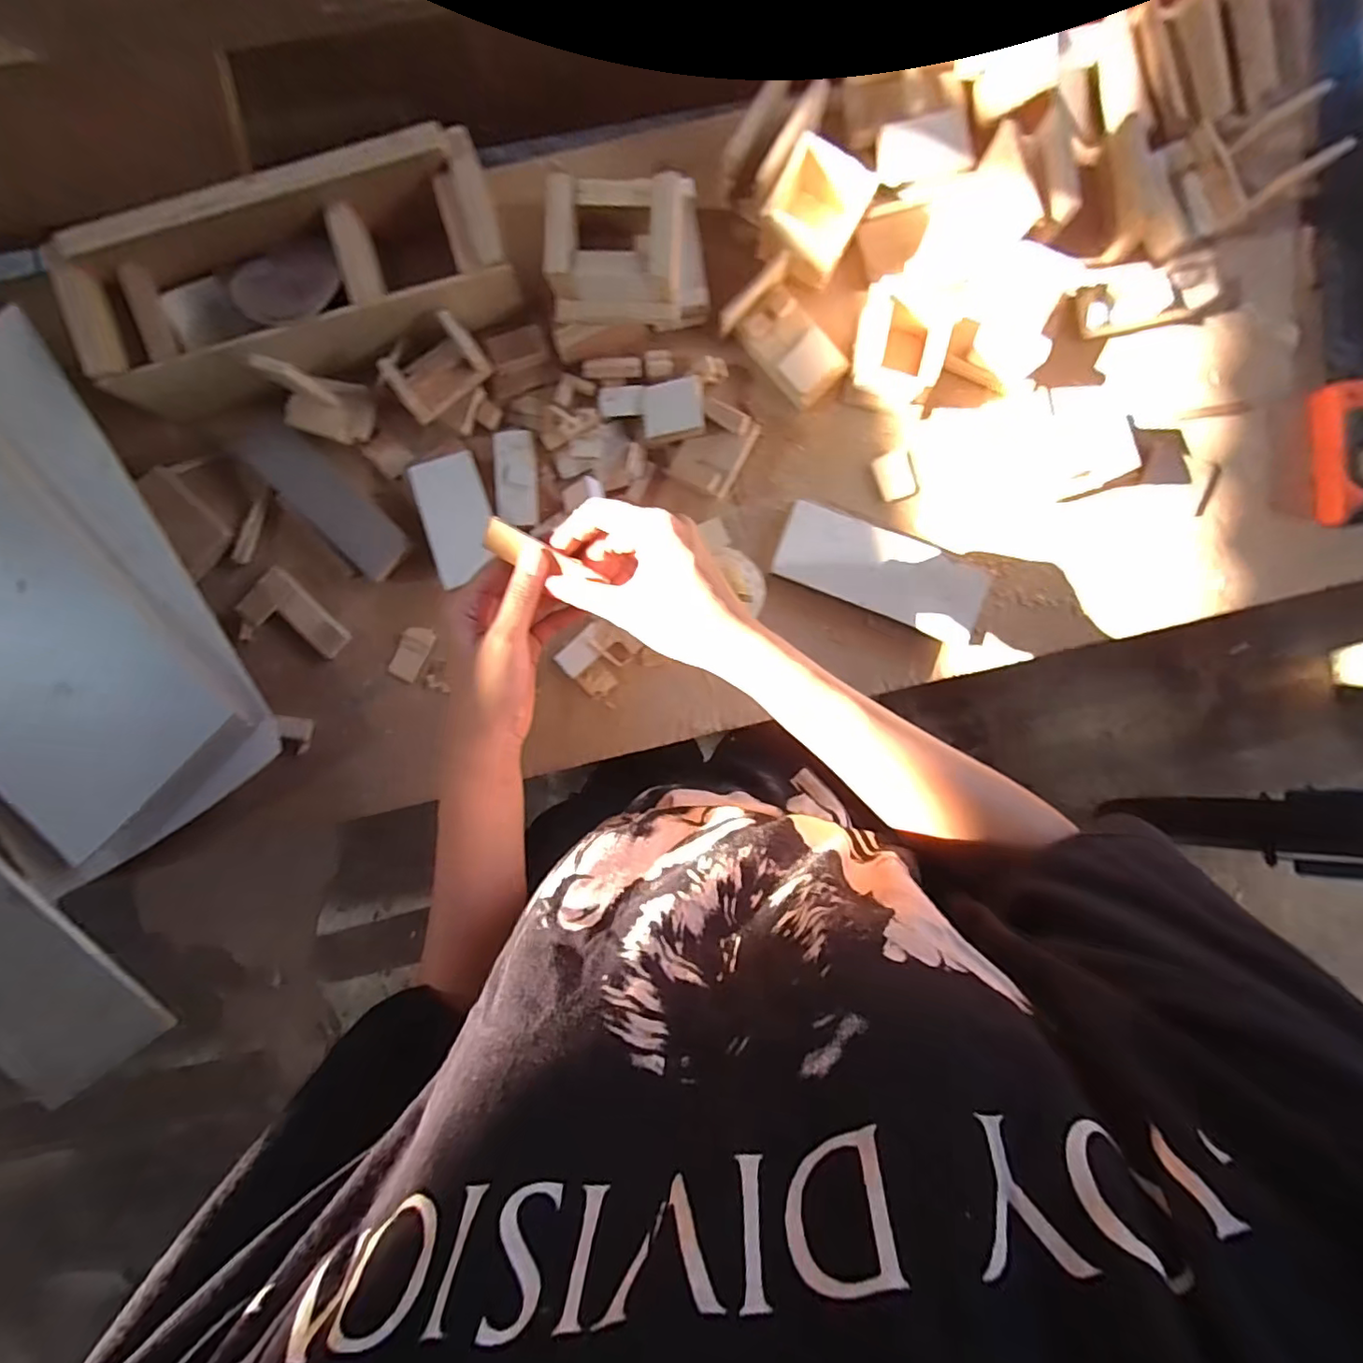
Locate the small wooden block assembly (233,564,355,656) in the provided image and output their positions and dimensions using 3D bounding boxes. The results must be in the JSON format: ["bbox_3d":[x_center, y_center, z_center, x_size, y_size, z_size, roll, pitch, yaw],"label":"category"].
[{"bbox_3d":[-0.352,-0.051,0.523,0.092,0.011,0.064,44,92,-2],"label":"small wooden block assembly"}]

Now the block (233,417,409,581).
[{"bbox_3d":[-0.309,-0.157,0.504,0.050,0.022,0.150,-44,93,2],"label":"block"}]

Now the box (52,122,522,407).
[{"bbox_3d":[-0.304,-0.311,0.461,0.336,0.071,0.122,-16,93,1],"label":"box"}]

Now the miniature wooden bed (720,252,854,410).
[{"bbox_3d":[0.091,-0.295,0.506,0.068,0.024,0.105,-40,96,3],"label":"miniature wooden bed"}]

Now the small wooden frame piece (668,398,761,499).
[{"bbox_3d":[0.030,-0.204,0.514,0.054,0.031,0.067,29,93,-2],"label":"small wooden frame piece"}]

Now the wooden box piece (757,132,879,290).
[{"bbox_3d":[0.111,-0.389,0.485,0.071,0.040,0.080,29,93,-2],"label":"wooden box piece"}]

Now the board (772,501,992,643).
[{"bbox_3d":[0.182,-0.099,0.528,0.189,0.020,0.069,21,93,-1],"label":"board"}]

